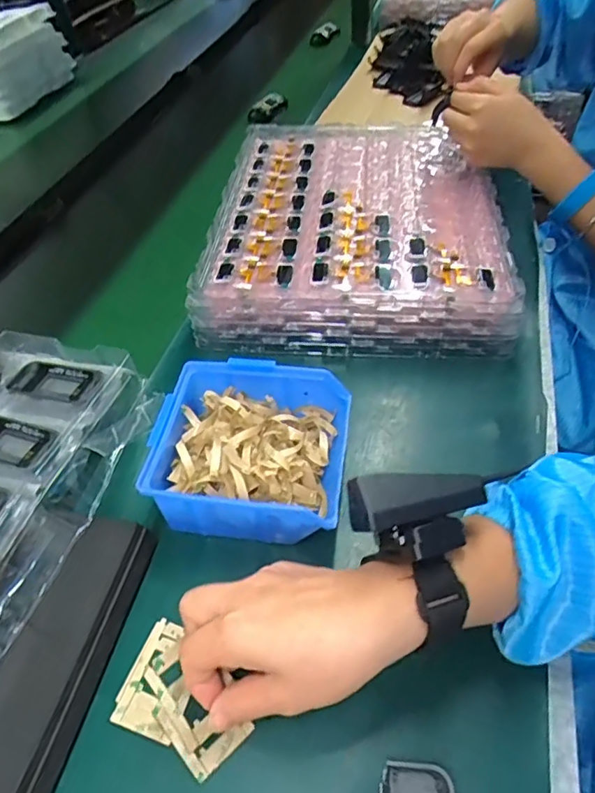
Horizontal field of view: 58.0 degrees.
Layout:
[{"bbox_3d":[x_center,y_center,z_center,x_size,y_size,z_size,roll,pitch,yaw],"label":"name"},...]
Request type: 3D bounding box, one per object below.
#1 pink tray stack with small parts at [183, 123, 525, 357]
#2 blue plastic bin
[{"bbox_3d":[0.072,-0.205,0.645,0.314,0.073,0.390,3,48,7],"label":"pink tray stack with small parts"},{"bbox_3d":[-0.032,0.044,0.415,0.135,0.071,0.125,4,48,8],"label":"blue plastic bin"}]

